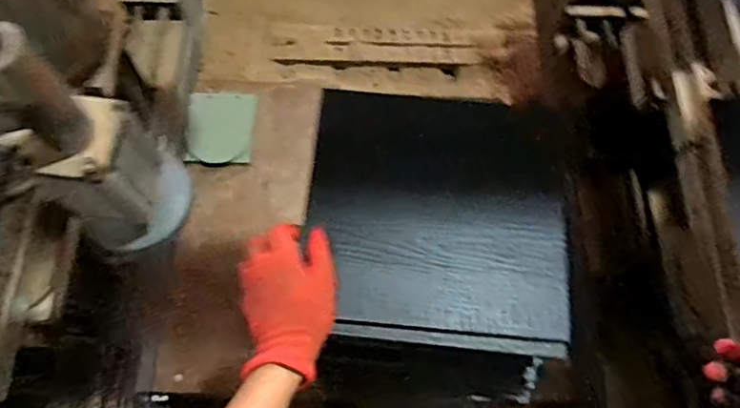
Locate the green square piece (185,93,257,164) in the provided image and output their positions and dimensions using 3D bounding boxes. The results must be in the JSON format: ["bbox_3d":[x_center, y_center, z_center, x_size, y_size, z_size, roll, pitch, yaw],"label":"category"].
[{"bbox_3d":[-0.332,-0.172,1.271,0.145,0.017,0.162,5,84,-26],"label":"green square piece"}]

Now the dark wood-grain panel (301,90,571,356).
[{"bbox_3d":[0.074,0.008,0.614,0.274,0.024,0.266,6,69,1],"label":"dark wood-grain panel"}]

